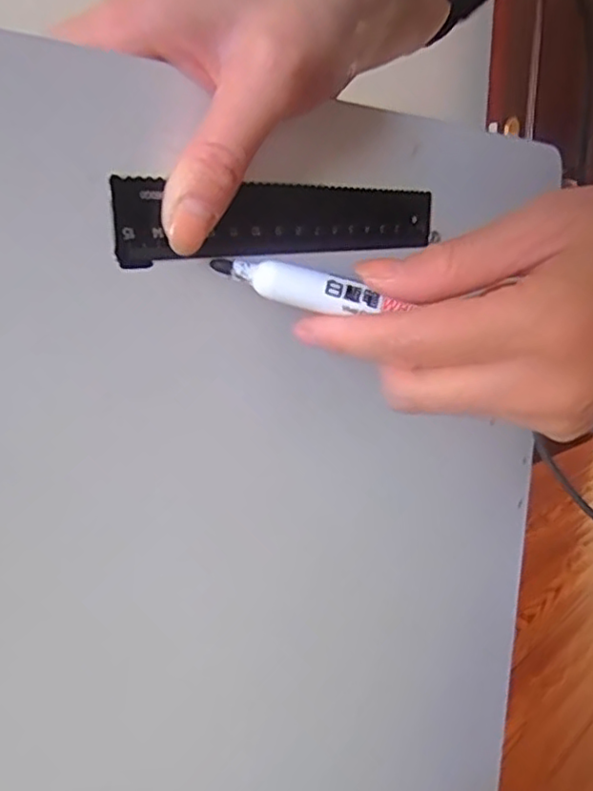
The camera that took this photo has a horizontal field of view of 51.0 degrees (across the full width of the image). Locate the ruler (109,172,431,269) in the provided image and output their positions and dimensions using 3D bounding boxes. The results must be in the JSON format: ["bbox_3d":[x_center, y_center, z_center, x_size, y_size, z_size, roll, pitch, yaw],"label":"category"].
[{"bbox_3d":[0.003,-0.067,0.236,0.157,0.025,0.004,-16,21,-41],"label":"ruler"}]

